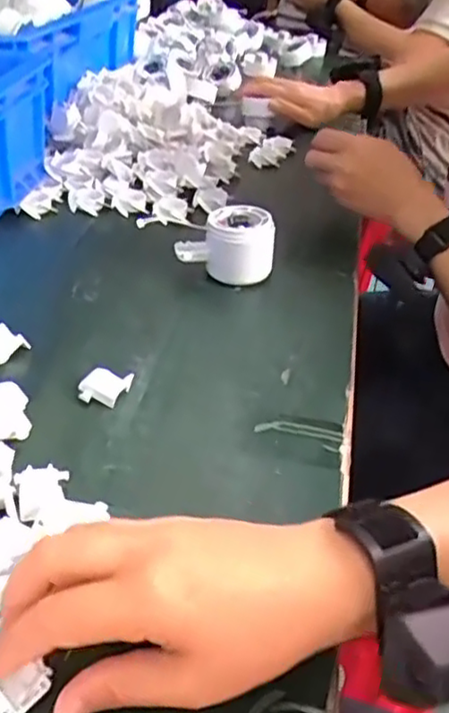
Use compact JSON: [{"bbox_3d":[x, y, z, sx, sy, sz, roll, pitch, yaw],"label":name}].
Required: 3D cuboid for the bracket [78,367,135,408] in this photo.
[{"bbox_3d":[-0.080,0.021,0.453,0.033,0.014,0.025,10,37,3],"label":"bracket"}]

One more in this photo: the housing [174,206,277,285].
[{"bbox_3d":[0.002,-0.098,0.579,0.081,0.056,0.044,9,38,4],"label":"housing"}]

